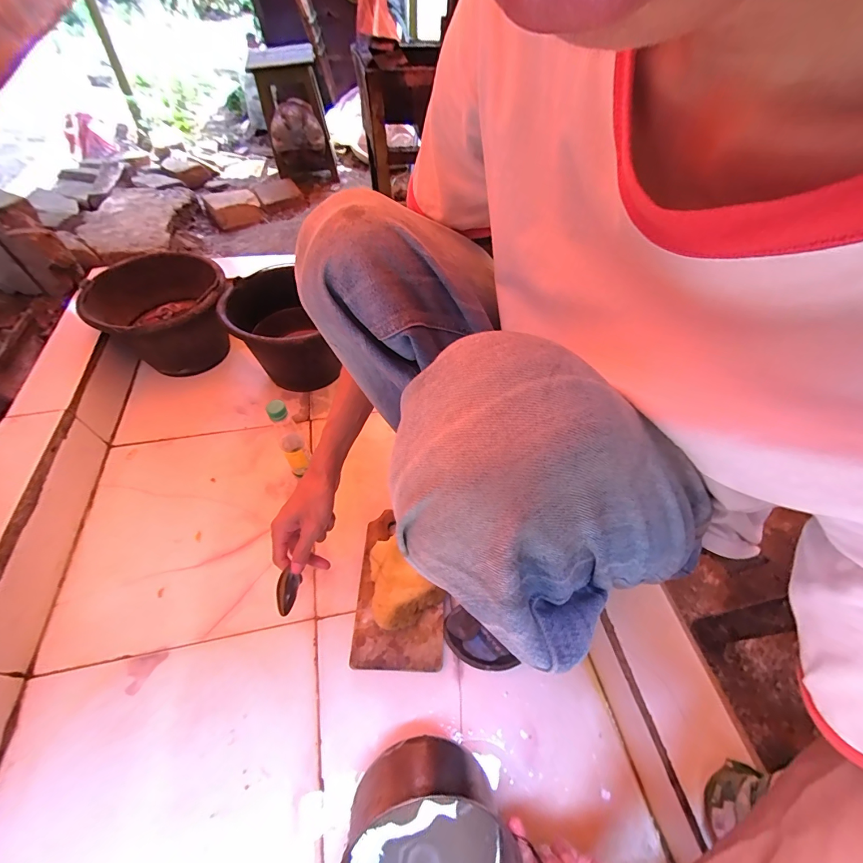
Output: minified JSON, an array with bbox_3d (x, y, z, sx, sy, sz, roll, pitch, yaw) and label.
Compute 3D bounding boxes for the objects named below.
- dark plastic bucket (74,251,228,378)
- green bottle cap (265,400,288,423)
[{"bbox_3d":[-0.602,-0.260,0.889,0.271,0.180,0.294,-29,59,-23],"label":"dark plastic bucket"},{"bbox_3d":[-0.243,-0.032,0.602,0.028,0.025,0.023,-23,58,-18],"label":"green bottle cap"}]

